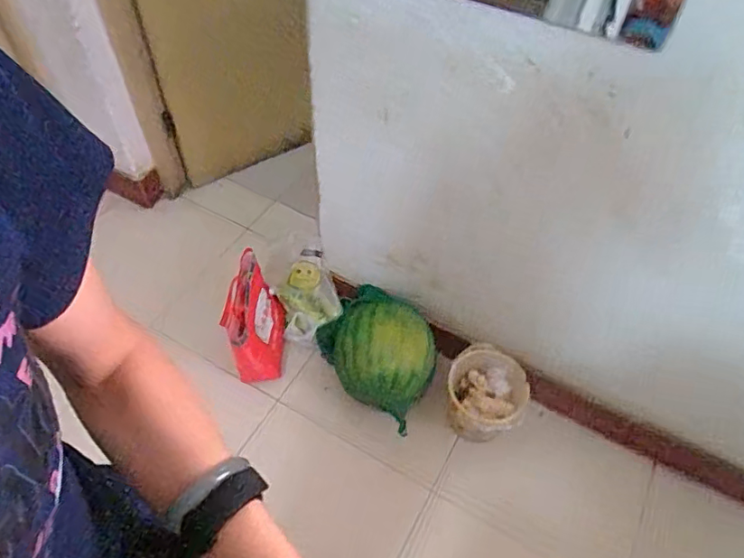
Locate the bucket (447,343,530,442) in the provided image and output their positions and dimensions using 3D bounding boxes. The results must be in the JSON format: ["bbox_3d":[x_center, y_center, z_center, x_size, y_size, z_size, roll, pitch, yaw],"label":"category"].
[{"bbox_3d":[0.294,0.312,1.425,0.201,0.222,0.206,1,52,-1],"label":"bucket"}]

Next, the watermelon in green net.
[{"bbox_3d":[0.027,0.178,1.472,0.256,0.224,0.380,-34,61,-25],"label":"watermelon in green net"}]

